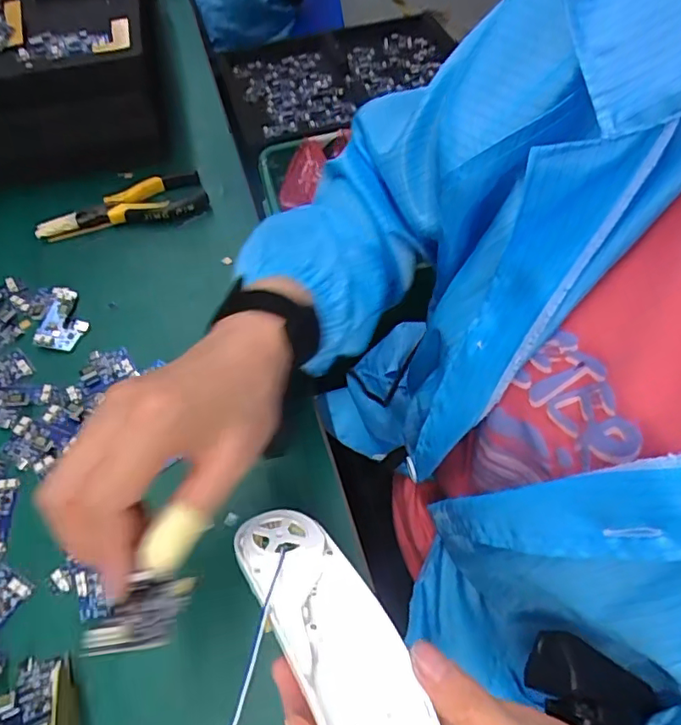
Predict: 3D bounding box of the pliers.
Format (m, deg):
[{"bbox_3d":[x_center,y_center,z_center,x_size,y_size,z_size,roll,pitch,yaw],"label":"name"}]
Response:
[{"bbox_3d":[-0.215,-0.153,0.542,0.160,0.025,0.051,-15,58,-9],"label":"pliers"}]

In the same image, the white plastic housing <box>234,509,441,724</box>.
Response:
[{"bbox_3d":[0.004,0.146,0.253,0.054,0.052,0.190,-23,52,-14],"label":"white plastic housing"}]

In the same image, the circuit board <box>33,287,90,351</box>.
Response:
[{"bbox_3d":[-0.237,-0.039,0.472,0.037,0.008,0.059,2,57,2],"label":"circuit board"}]

